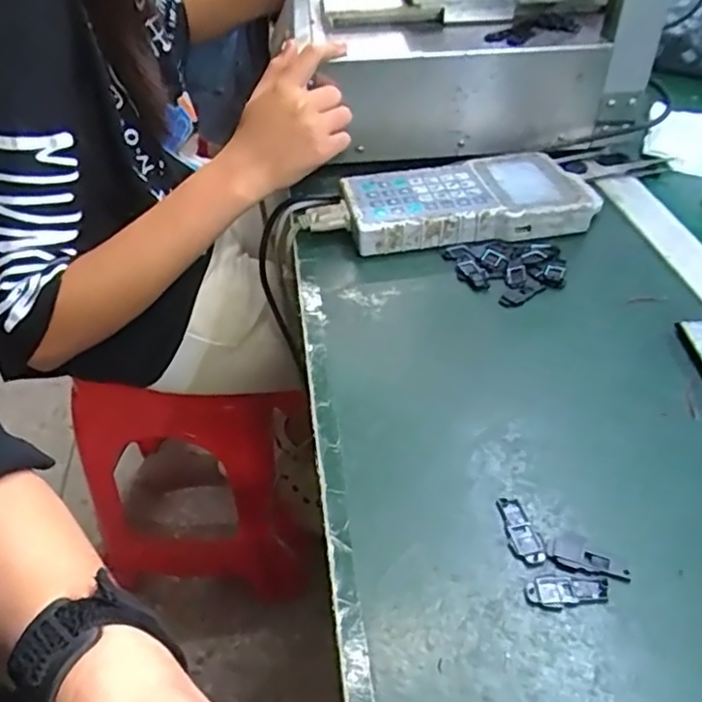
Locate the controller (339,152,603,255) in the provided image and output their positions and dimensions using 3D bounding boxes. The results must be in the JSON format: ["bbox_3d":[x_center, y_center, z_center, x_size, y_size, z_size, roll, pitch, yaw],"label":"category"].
[{"bbox_3d":[0.104,-0.133,0.573,0.217,0.034,0.105,-7,42,-8],"label":"controller"}]

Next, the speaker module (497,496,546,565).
[{"bbox_3d":[0.090,0.094,0.340,0.017,0.004,0.040,-6,42,-4],"label":"speaker module"}]

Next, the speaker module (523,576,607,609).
[{"bbox_3d":[0.106,0.117,0.314,0.040,0.004,0.015,-3,41,0],"label":"speaker module"}]

